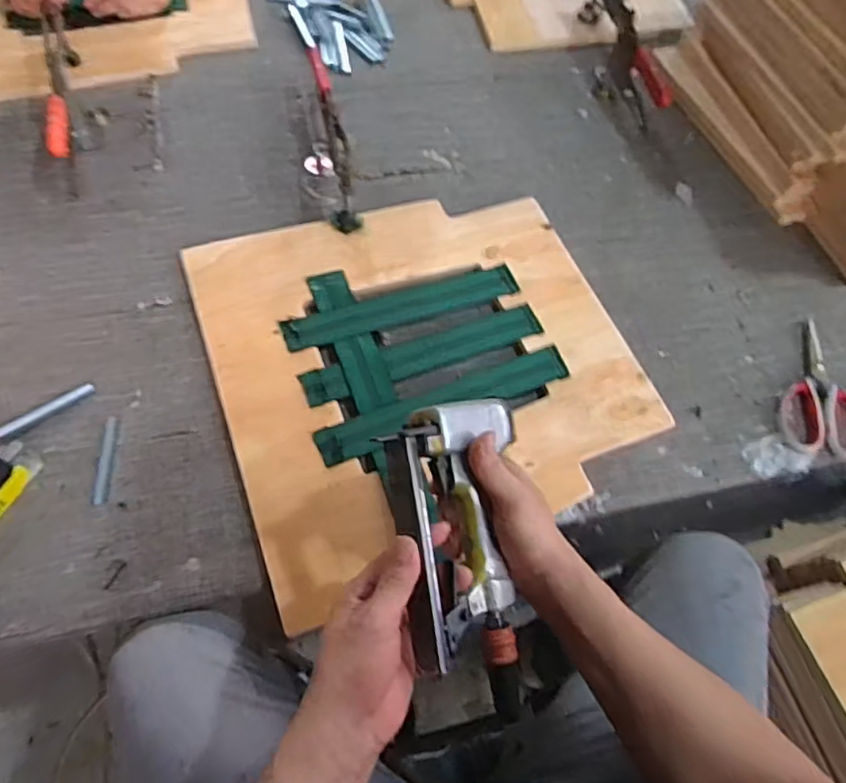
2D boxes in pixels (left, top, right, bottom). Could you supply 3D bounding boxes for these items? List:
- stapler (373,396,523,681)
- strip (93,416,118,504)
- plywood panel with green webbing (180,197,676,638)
[{"bbox_3d":[0.019,0.112,0.481,0.118,0.048,0.204,1,83,-40],"label":"stapler"},{"bbox_3d":[-0.342,0.072,0.653,0.013,0.004,0.099,-4,62,-3],"label":"strip"},{"bbox_3d":[-0.001,-0.050,0.717,0.468,0.020,0.461,-18,65,-12],"label":"plywood panel with green webbing"}]

